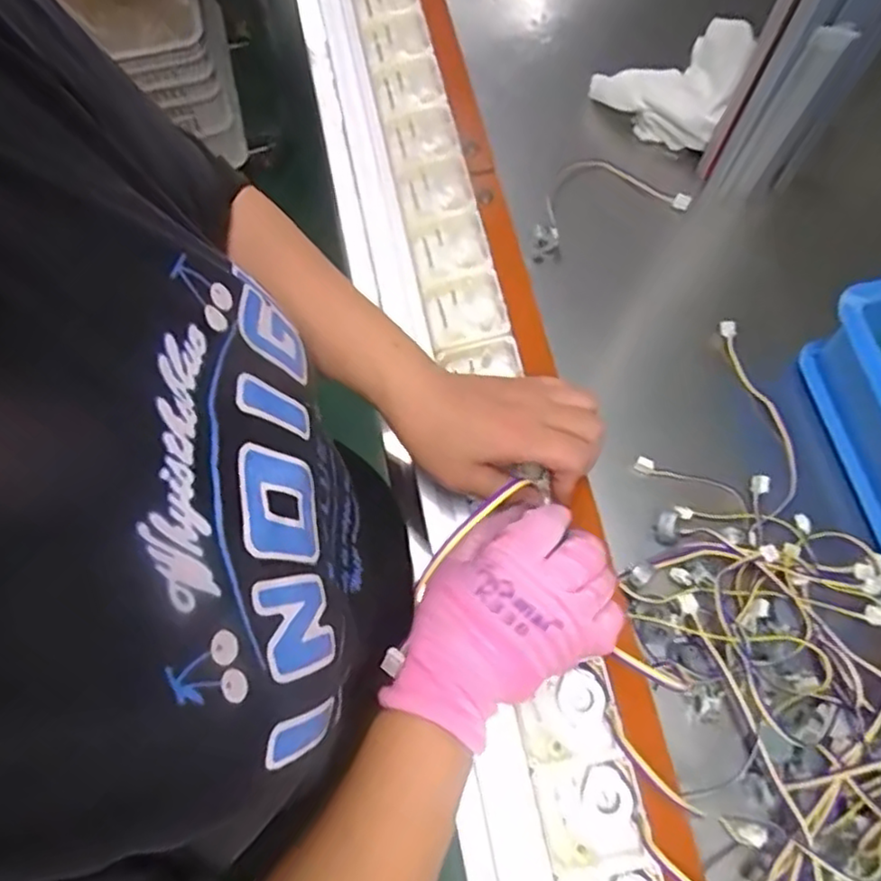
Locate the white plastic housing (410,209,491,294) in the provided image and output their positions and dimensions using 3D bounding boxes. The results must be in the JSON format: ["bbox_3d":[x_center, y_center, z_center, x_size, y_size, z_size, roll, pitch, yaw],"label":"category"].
[{"bbox_3d":[0.007,-0.135,0.481,0.052,0.016,0.049,-19,71,-5],"label":"white plastic housing"}]

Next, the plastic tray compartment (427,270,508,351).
[{"bbox_3d":[0.017,-0.087,0.459,0.049,0.018,0.055,-13,71,-3],"label":"plastic tray compartment"}]

